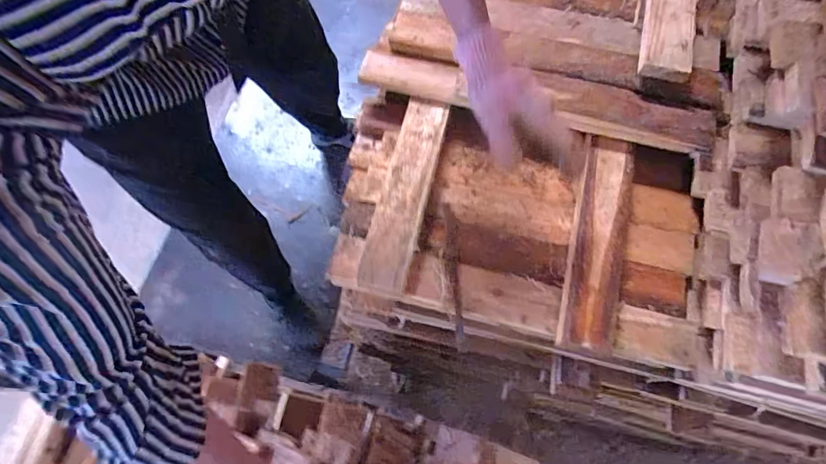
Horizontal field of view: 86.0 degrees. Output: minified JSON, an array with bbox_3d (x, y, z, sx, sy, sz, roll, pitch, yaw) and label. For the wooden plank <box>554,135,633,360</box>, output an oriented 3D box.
[{"bbox_3d":[0.252,0.017,0.606,0.074,0.043,0.295,13,70,6],"label":"wooden plank"}]

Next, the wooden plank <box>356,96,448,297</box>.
[{"bbox_3d":[-0.011,-0.061,0.627,0.065,0.020,0.299,12,69,6],"label":"wooden plank"}]

